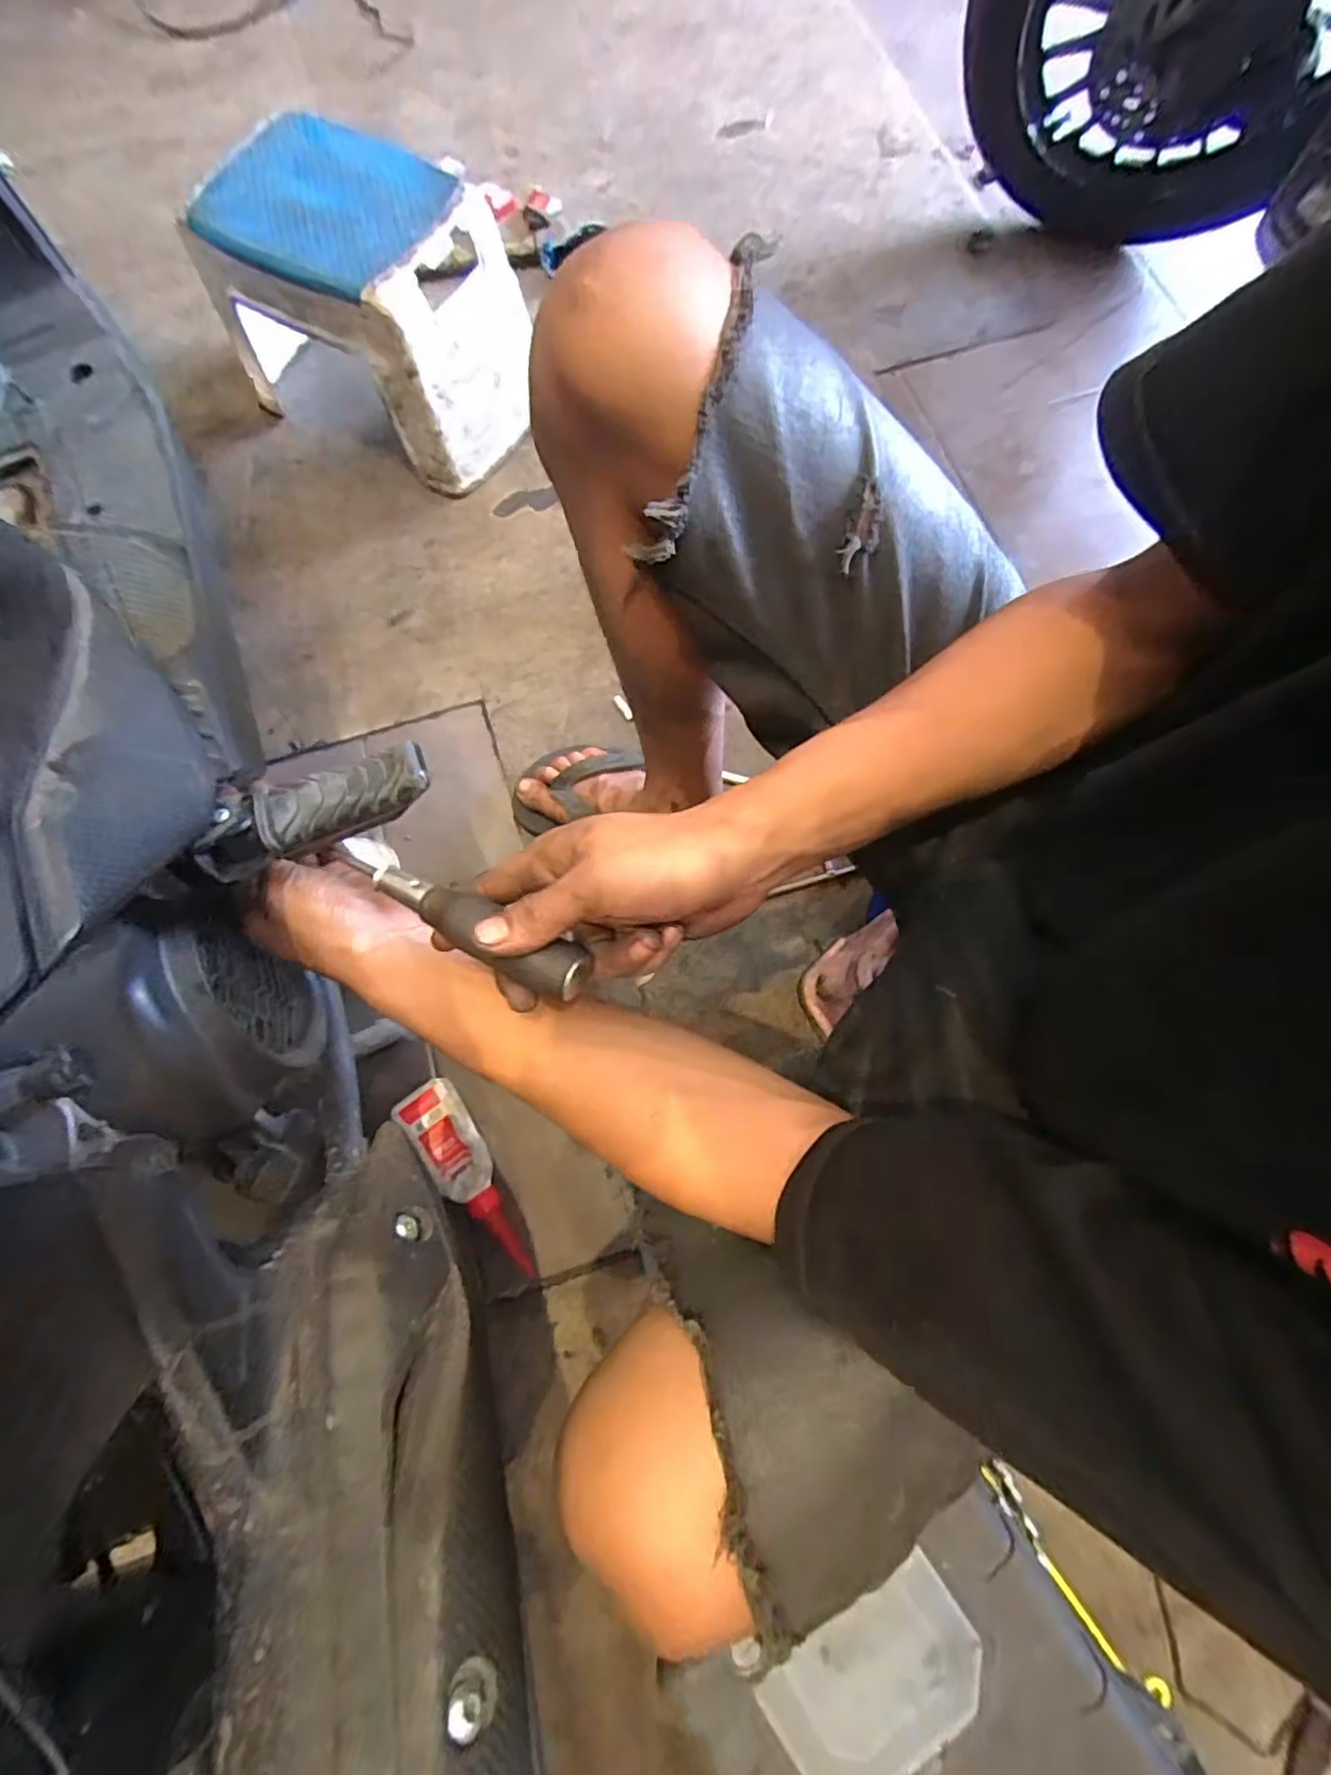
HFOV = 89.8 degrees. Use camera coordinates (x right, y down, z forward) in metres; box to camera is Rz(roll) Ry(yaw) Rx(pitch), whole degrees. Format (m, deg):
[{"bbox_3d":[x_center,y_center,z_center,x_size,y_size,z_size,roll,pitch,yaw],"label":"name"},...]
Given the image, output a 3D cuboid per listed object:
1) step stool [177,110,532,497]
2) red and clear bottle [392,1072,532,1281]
[{"bbox_3d":[-0.335,-0.686,0.804,0.335,0.207,0.222,30,78,8],"label":"step stool"},{"bbox_3d":[-0.175,0.262,0.610,0.053,0.028,0.186,-39,78,-9],"label":"red and clear bottle"}]

